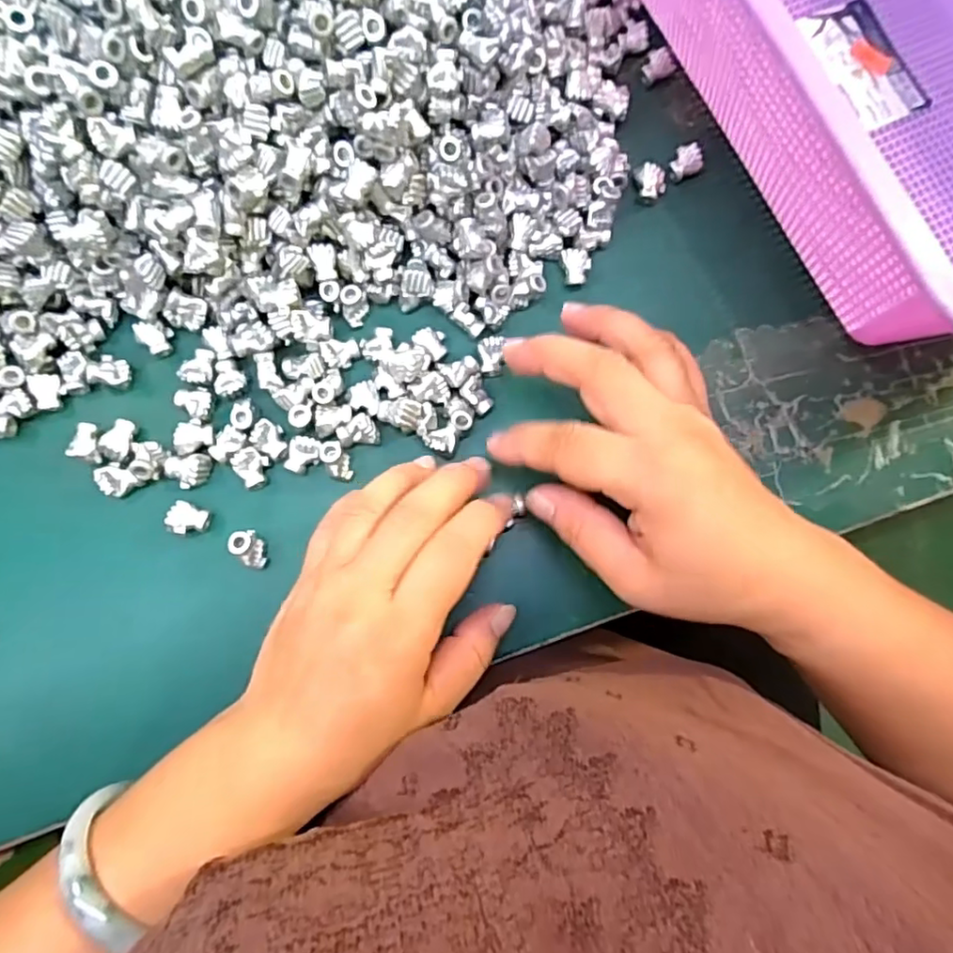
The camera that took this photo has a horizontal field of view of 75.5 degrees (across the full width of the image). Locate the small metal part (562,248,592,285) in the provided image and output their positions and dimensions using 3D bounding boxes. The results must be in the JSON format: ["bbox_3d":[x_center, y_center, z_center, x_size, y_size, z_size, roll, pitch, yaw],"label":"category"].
[{"bbox_3d":[0.048,-0.100,0.294,0.012,0.009,0.017,-10,85,-3],"label":"small metal part"}]

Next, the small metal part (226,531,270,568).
[{"bbox_3d":[-0.099,0.032,0.268,0.009,0.017,0.017,-27,86,-4],"label":"small metal part"}]

